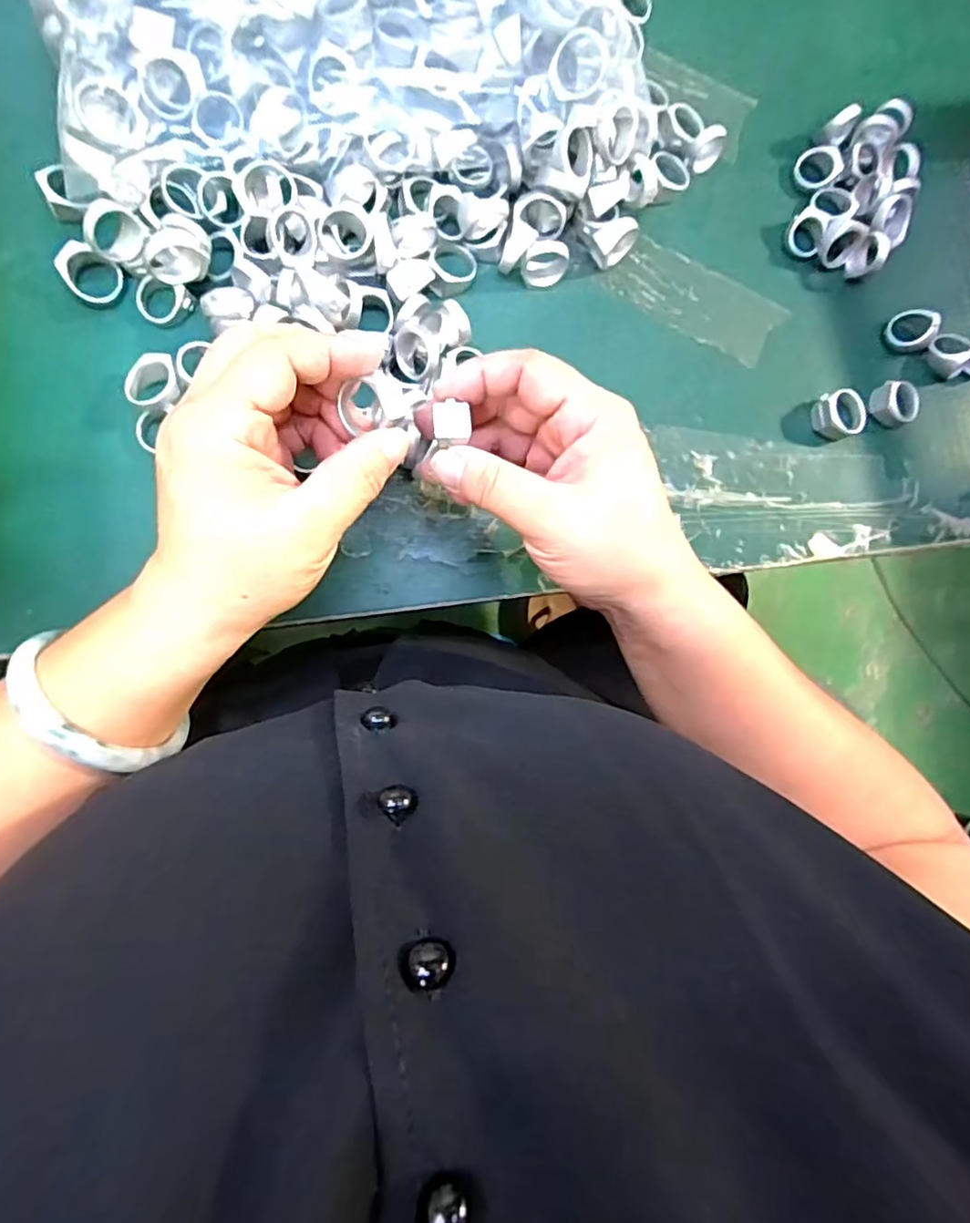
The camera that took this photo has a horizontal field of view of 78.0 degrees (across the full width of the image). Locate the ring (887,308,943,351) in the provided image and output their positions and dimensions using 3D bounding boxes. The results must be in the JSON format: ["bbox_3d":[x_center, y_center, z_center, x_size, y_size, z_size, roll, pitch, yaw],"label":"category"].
[{"bbox_3d":[0.244,-0.161,0.341,0.016,0.021,0.024,-23,90,-9],"label":"ring"}]

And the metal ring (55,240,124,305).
[{"bbox_3d":[-0.189,-0.161,0.286,0.026,0.005,0.022,31,92,-25],"label":"metal ring"}]

